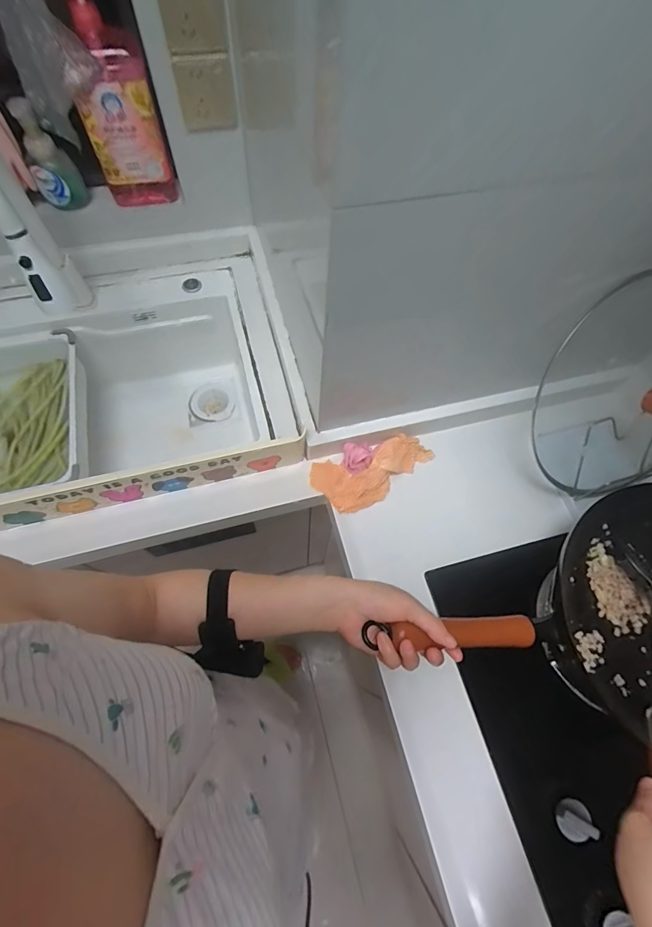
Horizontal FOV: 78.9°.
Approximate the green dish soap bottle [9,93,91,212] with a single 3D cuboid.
[{"bbox_3d":[-0.436,-0.482,0.618,0.068,0.150,0.061,-27,69,-15],"label":"green dish soap bottle"}]

